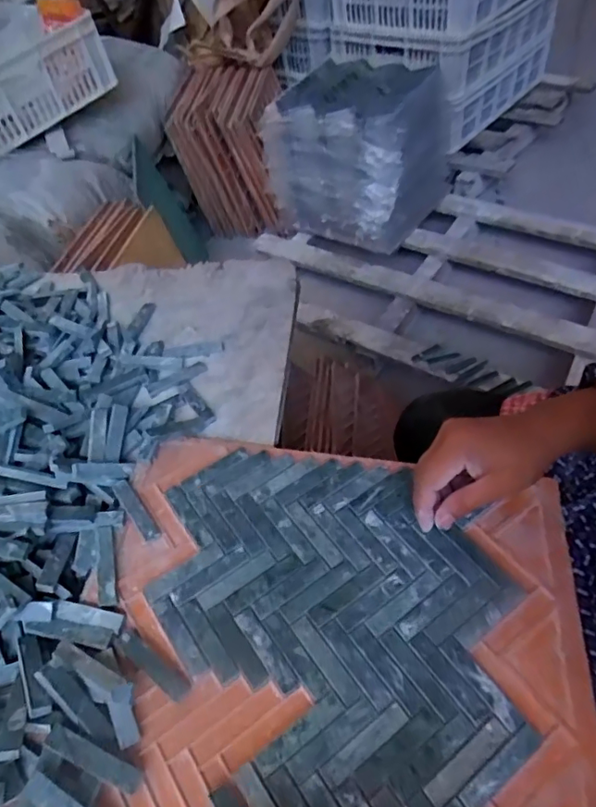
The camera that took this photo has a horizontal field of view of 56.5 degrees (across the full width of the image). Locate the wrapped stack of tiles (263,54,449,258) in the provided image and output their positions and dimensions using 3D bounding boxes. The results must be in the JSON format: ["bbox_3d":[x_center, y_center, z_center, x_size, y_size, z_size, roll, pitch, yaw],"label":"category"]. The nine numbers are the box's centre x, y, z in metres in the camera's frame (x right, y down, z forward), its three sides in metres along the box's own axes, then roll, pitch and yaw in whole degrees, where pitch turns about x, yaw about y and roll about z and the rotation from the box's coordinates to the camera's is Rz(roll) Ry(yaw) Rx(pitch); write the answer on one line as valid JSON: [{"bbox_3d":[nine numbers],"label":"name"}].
[{"bbox_3d":[0.144,-0.577,1.295,0.322,0.303,0.316,23,57,26],"label":"wrapped stack of tiles"}]

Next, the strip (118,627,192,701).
[{"bbox_3d":[-0.099,0.174,0.374,0.062,0.005,0.015,27,59,29],"label":"strip"}]

